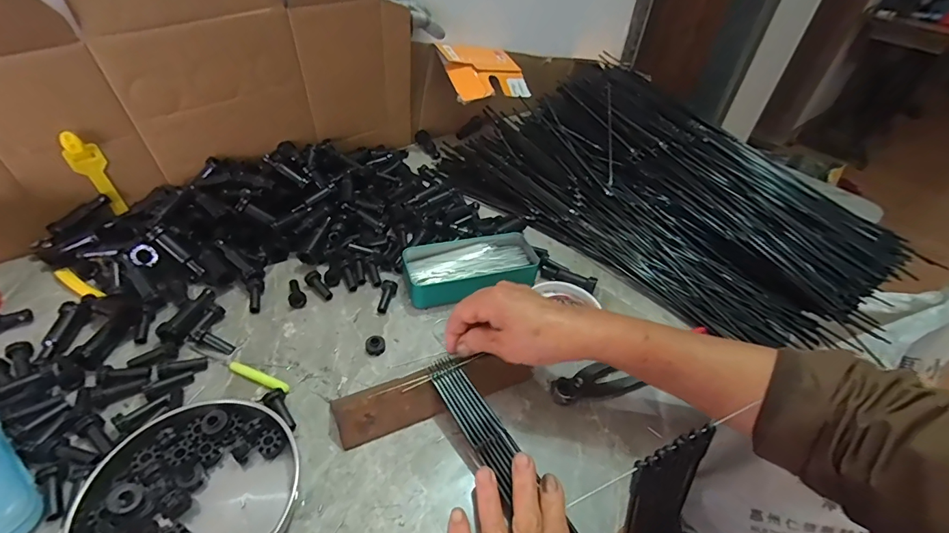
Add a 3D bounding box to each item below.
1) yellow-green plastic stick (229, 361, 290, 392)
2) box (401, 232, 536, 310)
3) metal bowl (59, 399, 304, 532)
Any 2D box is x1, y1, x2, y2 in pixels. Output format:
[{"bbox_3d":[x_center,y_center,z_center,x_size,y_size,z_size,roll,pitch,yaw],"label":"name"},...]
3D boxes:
[{"bbox_3d":[-0.197,0.101,0.392,0.064,0.007,0.010,20,44,15],"label":"yellow-green plastic stick"},{"bbox_3d":[-0.003,-0.002,0.499,0.153,0.029,0.073,-8,44,-16],"label":"box"},{"bbox_3d":[-0.202,0.162,0.308,0.138,0.025,0.130,3,42,-3],"label":"metal bowl"}]

